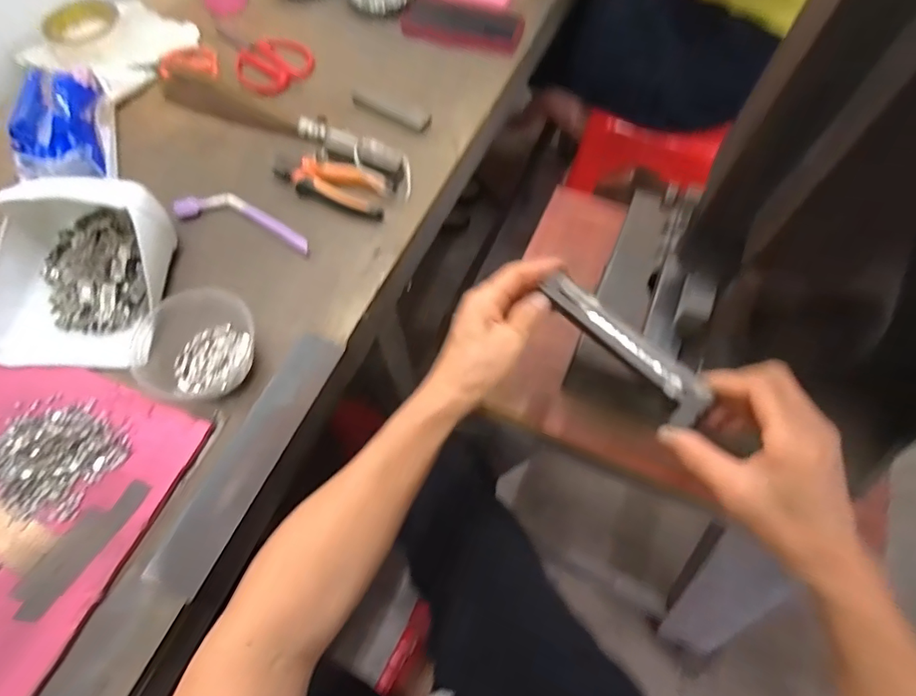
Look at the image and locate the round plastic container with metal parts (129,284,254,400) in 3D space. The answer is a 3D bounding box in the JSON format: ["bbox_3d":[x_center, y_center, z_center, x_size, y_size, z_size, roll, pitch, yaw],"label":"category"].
[{"bbox_3d":[-0.251,-0.005,0.471,0.104,0.042,0.112,-29,66,-12],"label":"round plastic container with metal parts"}]

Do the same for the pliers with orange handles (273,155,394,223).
[{"bbox_3d":[-0.144,-0.190,0.570,0.131,0.027,0.049,15,65,9],"label":"pliers with orange handles"}]

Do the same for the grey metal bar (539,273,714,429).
[{"bbox_3d":[0.120,-0.003,0.365,0.030,0.018,0.145,-39,68,-16],"label":"grey metal bar"}]

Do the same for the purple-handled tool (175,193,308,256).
[{"bbox_3d":[-0.235,-0.146,0.550,0.155,0.026,0.044,14,65,9],"label":"purple-handled tool"}]

